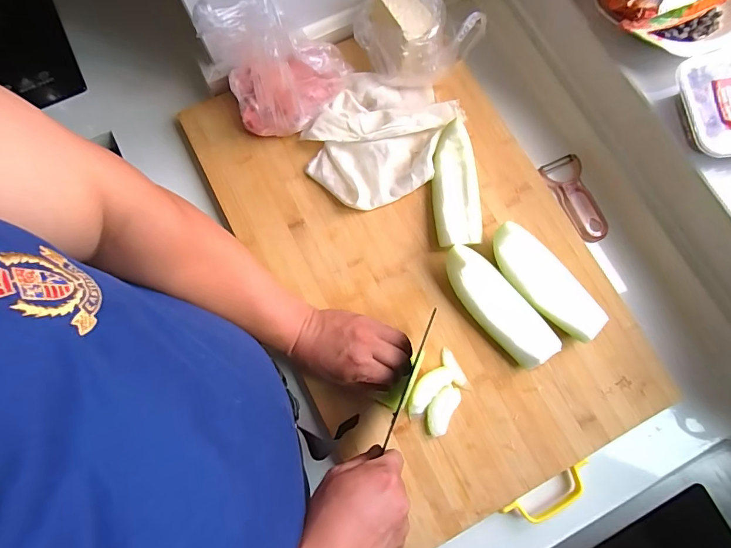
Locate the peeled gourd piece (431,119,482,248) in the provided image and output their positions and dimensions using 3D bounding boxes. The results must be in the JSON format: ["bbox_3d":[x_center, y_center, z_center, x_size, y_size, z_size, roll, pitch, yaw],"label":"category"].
[{"bbox_3d":[0.116,-0.113,0.523,0.056,0.037,0.158,-2,78,-1],"label":"peeled gourd piece"}]

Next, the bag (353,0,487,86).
[{"bbox_3d":[0.067,-0.317,0.539,0.167,0.067,0.100,12,78,2],"label":"bag"}]

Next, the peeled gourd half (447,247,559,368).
[{"bbox_3d":[0.160,0.037,0.490,0.062,0.043,0.164,-39,81,-8],"label":"peeled gourd half"}]

